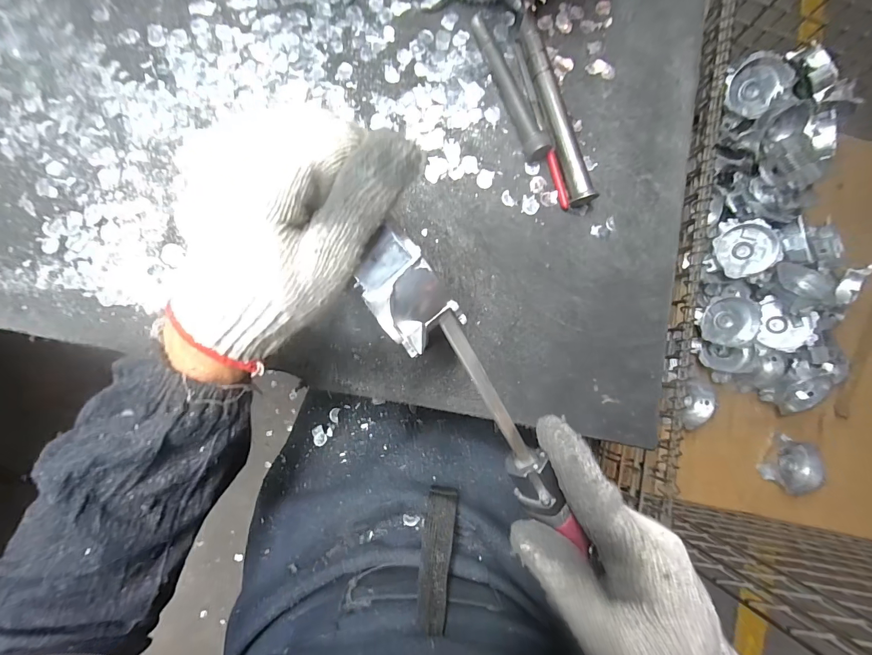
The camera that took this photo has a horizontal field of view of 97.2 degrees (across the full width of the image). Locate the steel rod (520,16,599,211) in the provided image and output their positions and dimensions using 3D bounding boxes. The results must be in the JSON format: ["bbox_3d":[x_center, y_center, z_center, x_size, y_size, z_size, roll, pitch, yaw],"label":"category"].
[{"bbox_3d":[0.111,-0.202,0.364,0.019,0.021,0.182,-15,84,-6],"label":"steel rod"}]

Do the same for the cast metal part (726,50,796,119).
[{"bbox_3d":[0.761,-0.578,0.907,0.124,0.062,0.123,1,83,-4],"label":"cast metal part"}]

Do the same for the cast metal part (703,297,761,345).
[{"bbox_3d":[0.723,-0.013,0.946,0.116,0.029,0.116,3,96,27],"label":"cast metal part"}]

